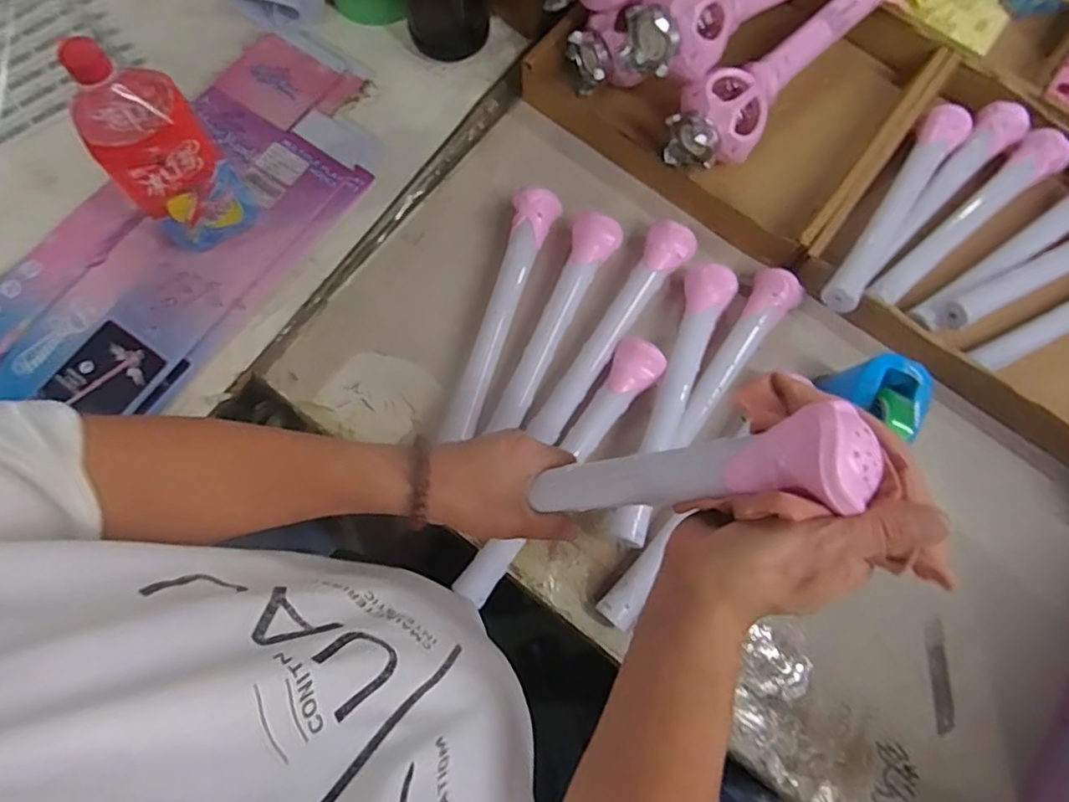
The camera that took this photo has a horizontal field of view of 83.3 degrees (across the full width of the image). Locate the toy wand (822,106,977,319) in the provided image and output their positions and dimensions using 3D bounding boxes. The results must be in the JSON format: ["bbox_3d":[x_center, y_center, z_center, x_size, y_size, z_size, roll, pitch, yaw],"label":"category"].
[{"bbox_3d":[0.409,-0.228,0.654,0.060,0.057,0.327,36,77,8],"label":"toy wand"}]

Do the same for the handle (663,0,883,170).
[{"bbox_3d":[0.297,-0.397,0.698,0.092,0.081,0.365,44,78,10],"label":"handle"}]

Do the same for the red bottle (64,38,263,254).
[{"bbox_3d":[-0.336,-0.221,0.538,0.090,0.216,0.079,-35,79,-10],"label":"red bottle"}]

